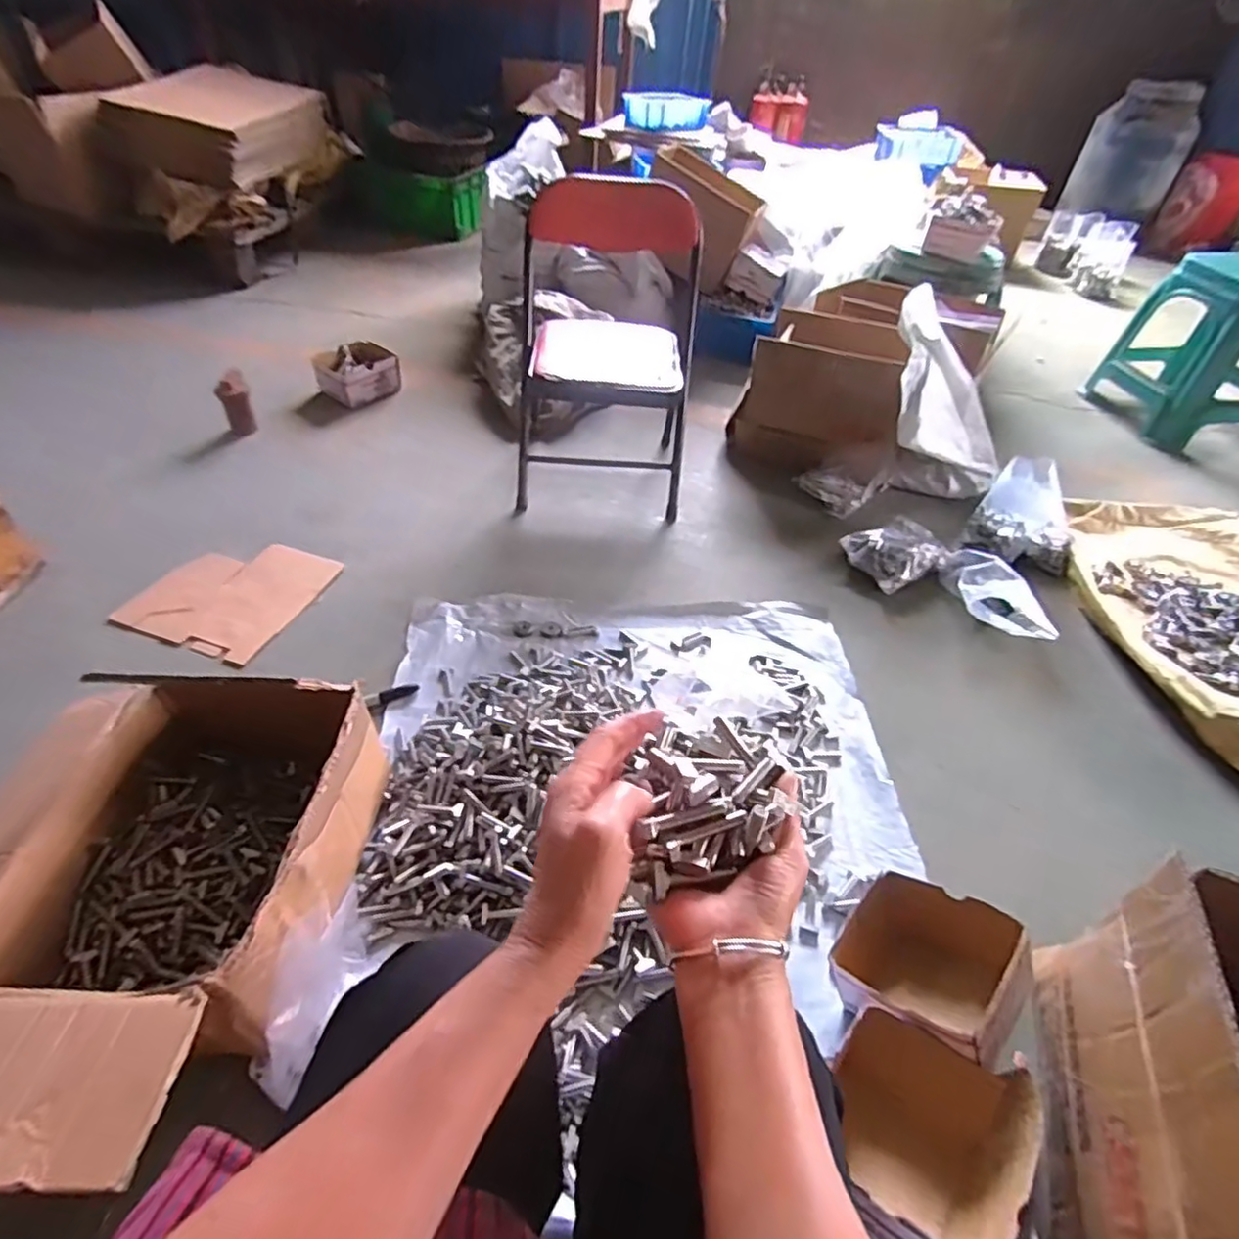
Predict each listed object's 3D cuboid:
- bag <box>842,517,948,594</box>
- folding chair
[{"bbox_3d":[0.520,-0.124,1.249,0.163,0.066,0.134,-17,46,-24],"label":"bag"},{"bbox_3d":[-0.023,-0.509,1.289,0.331,0.520,0.309,5,39,-4],"label":"folding chair"}]

